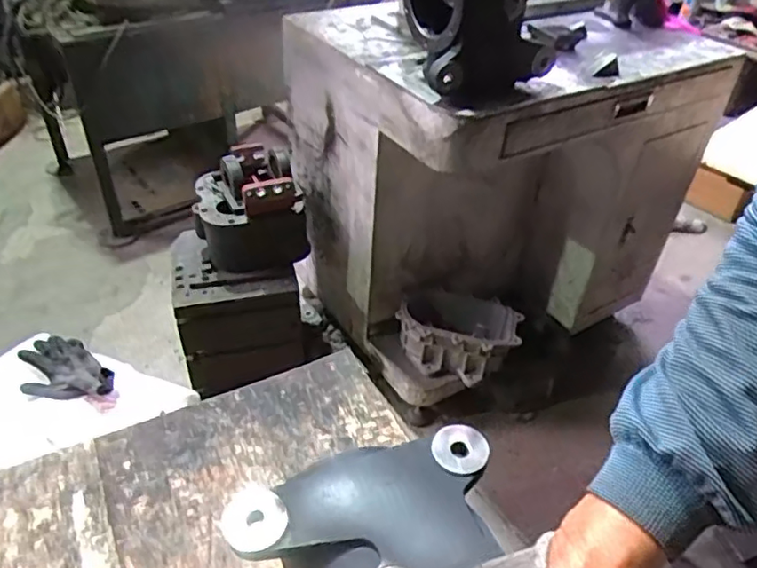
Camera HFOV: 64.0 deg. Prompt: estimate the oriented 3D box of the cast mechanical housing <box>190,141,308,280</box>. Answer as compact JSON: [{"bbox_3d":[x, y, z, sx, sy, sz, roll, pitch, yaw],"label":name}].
[{"bbox_3d":[-0.286,-0.161,1.347,0.229,0.211,0.213,-12,43,-18],"label":"cast mechanical housing"}]

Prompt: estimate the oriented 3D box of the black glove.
[{"bbox_3d":[-0.566,0.152,1.074,0.213,0.036,0.116,31,47,28],"label":"black glove"}]

